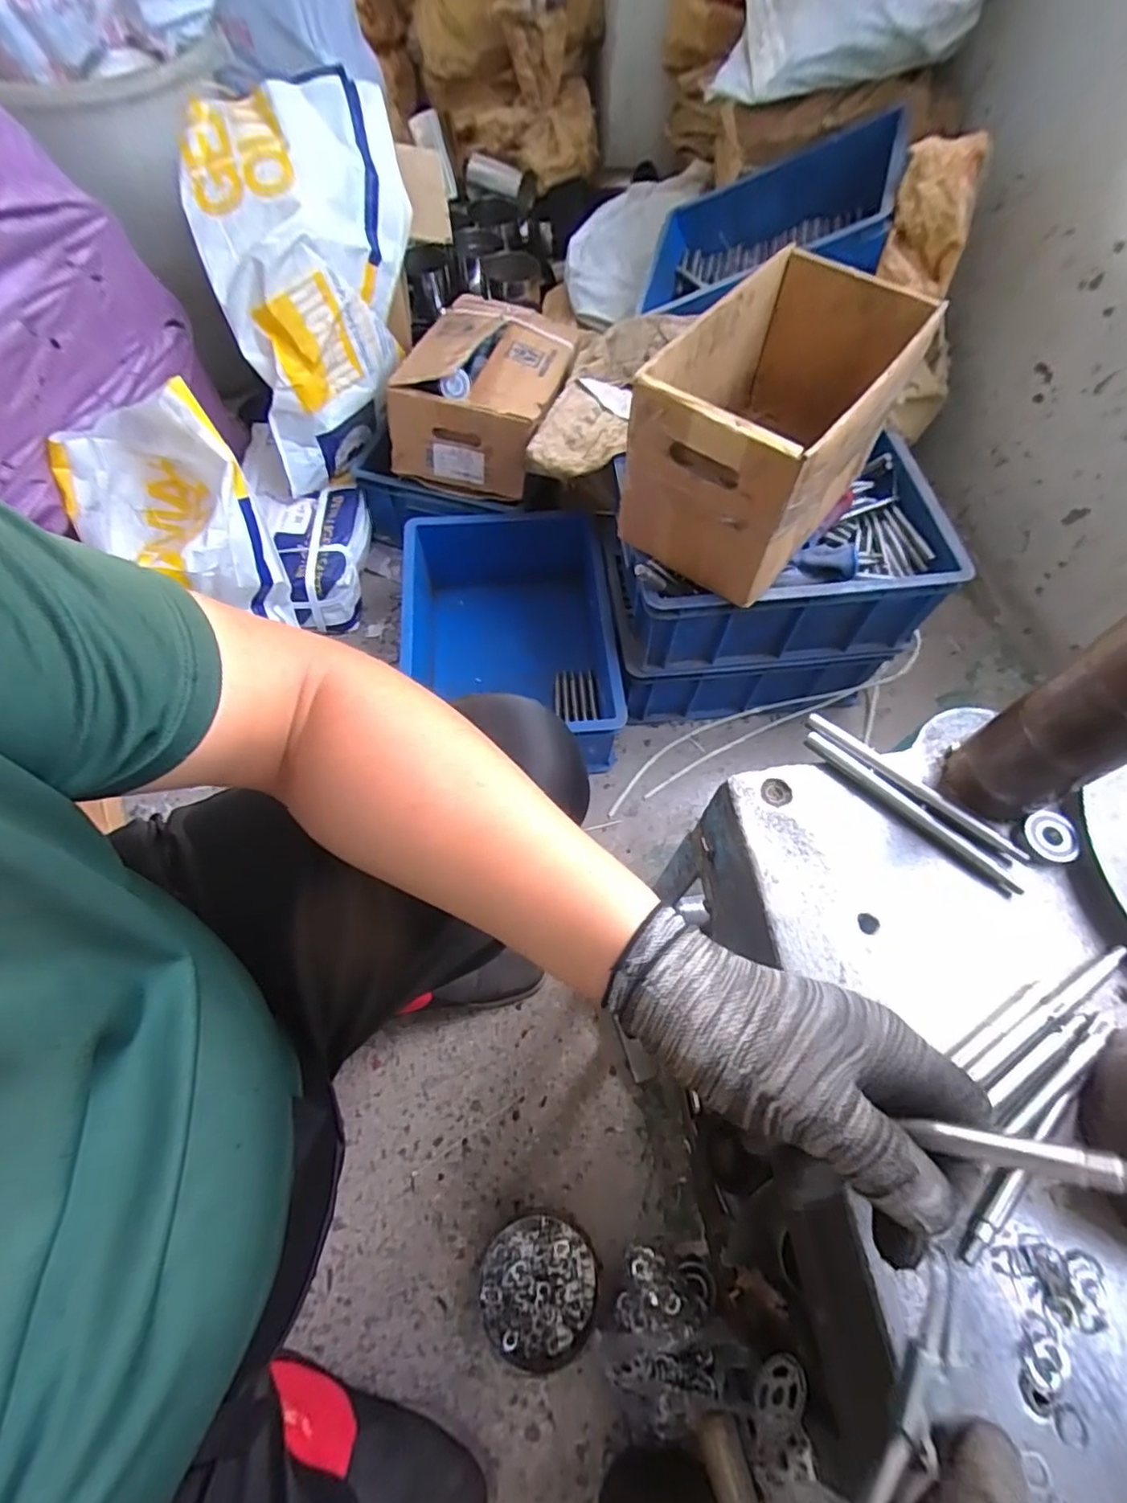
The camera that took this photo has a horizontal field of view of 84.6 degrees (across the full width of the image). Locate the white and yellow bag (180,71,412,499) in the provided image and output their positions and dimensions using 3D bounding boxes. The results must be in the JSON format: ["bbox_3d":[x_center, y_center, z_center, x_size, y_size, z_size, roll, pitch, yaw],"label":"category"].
[{"bbox_3d":[-0.351,-0.667,0.916,0.265,0.365,0.302,-11,64,-6],"label":"white and yellow bag"}]

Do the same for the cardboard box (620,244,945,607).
[{"bbox_3d":[0.236,-0.366,0.700,0.197,0.192,0.312,35,68,15],"label":"cardboard box"}]

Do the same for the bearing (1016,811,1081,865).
[{"bbox_3d":[0.327,0.059,0.419,0.032,0.011,0.034,0,63,-1],"label":"bearing"}]

